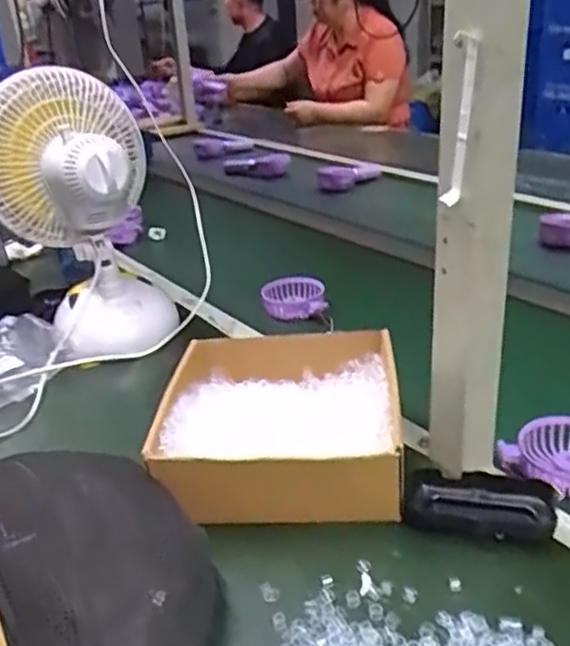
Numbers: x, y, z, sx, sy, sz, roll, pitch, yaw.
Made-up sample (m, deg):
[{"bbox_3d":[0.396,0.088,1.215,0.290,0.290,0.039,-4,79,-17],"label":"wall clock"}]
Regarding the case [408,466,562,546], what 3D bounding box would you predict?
[{"bbox_3d":[0.152,0.144,0.534,0.110,0.027,0.055,4,27,17],"label":"case"}]

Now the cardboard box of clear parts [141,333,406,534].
[{"bbox_3d":[-0.004,0.086,0.615,0.199,0.067,0.210,-3,26,4],"label":"cardboard box of clear parts"}]

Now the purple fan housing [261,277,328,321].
[{"bbox_3d":[0.013,-0.036,0.981,0.089,0.034,0.077,-2,26,5],"label":"purple fan housing"}]

